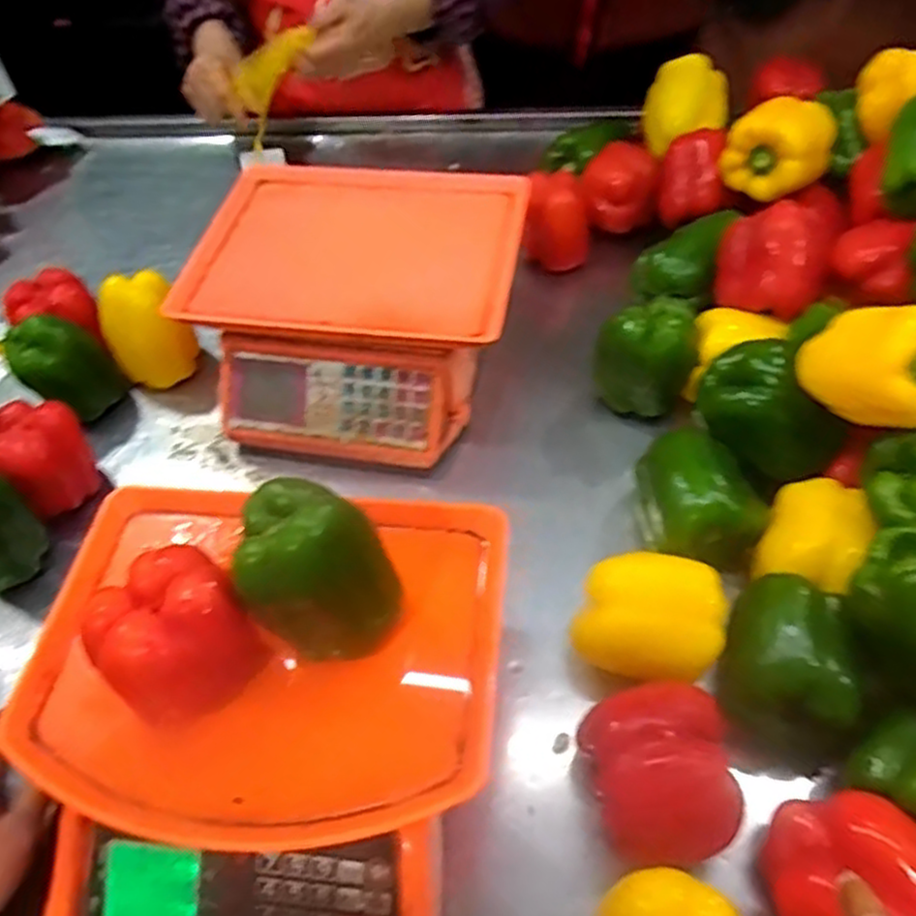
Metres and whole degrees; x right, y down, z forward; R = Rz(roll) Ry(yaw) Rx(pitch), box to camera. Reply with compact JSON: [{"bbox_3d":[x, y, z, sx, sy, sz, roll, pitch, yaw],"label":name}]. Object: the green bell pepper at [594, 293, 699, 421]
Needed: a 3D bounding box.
[{"bbox_3d":[0.171,-0.095,0.688,0.089,0.087,0.075,-3,52,4],"label":"green bell pepper"}]

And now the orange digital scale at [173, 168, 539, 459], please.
[{"bbox_3d":[-0.096,-0.152,0.729,0.298,0.119,0.287,5,53,10],"label":"orange digital scale"}]

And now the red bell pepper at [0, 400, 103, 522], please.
[{"bbox_3d":[-0.363,0.005,0.665,0.072,0.105,0.077,-3,52,4],"label":"red bell pepper"}]

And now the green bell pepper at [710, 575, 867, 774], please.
[{"bbox_3d":[0.224,0.148,0.517,0.075,0.105,0.107,7,54,11],"label":"green bell pepper"}]

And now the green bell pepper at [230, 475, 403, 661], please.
[{"bbox_3d":[-0.082,0.068,0.430,0.076,0.096,0.077,-3,52,4],"label":"green bell pepper"}]

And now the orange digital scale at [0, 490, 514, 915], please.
[{"bbox_3d":[-0.117,0.162,0.480,0.282,0.107,0.273,4,53,9],"label":"orange digital scale"}]

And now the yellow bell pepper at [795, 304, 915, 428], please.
[{"bbox_3d":[0.295,-0.062,0.512,0.108,0.065,0.071,15,56,17],"label":"yellow bell pepper"}]

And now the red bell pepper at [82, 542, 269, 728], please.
[{"bbox_3d":[-0.163,0.100,0.433,0.076,0.078,0.068,-34,57,-19],"label":"red bell pepper"}]

